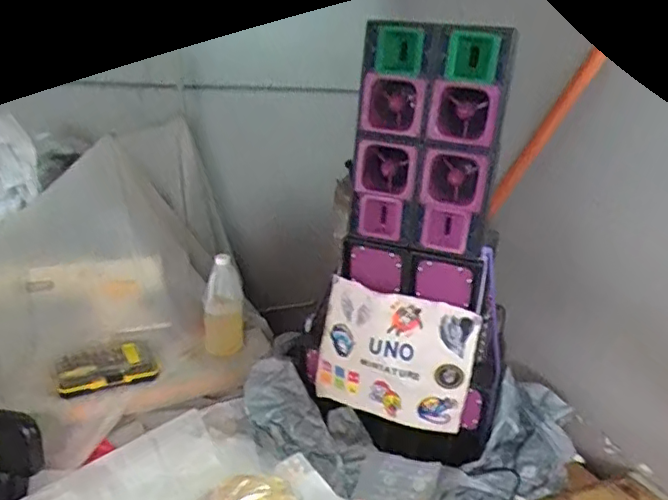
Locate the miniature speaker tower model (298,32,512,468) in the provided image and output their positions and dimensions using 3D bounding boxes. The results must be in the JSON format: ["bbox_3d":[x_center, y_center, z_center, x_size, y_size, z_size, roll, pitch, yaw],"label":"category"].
[{"bbox_3d":[0.154,0.005,1.077,0.369,0.749,0.164,12,22,20],"label":"miniature speaker tower model"}]

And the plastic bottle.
[{"bbox_3d":[-0.246,0.135,1.306,0.083,0.242,0.061,2,21,-8],"label":"plastic bottle"}]

